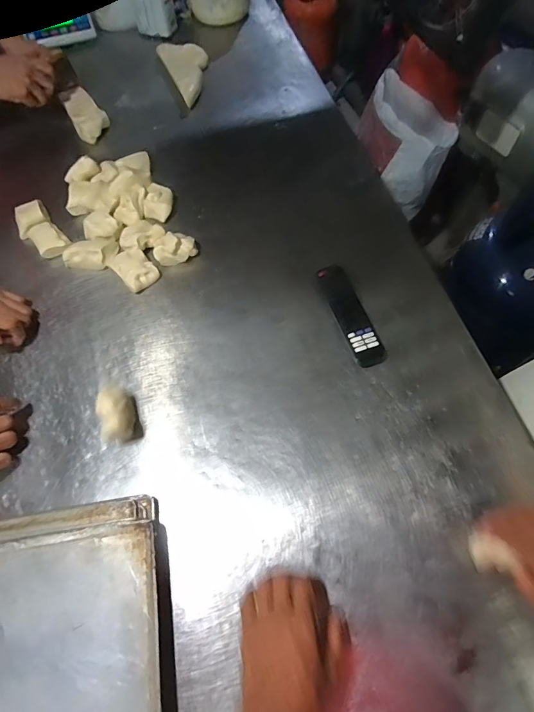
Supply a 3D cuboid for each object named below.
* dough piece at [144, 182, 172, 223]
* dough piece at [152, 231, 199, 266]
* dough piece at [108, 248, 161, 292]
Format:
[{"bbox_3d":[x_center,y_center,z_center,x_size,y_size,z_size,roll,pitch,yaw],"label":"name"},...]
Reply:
[{"bbox_3d":[-0.201,-0.286,0.721,0.048,0.028,0.069,2,63,3],"label":"dough piece"},{"bbox_3d":[-0.159,-0.188,0.671,0.071,0.045,0.039,-15,64,-5],"label":"dough piece"},{"bbox_3d":[-0.228,-0.151,0.667,0.057,0.025,0.084,-42,69,-17],"label":"dough piece"}]

